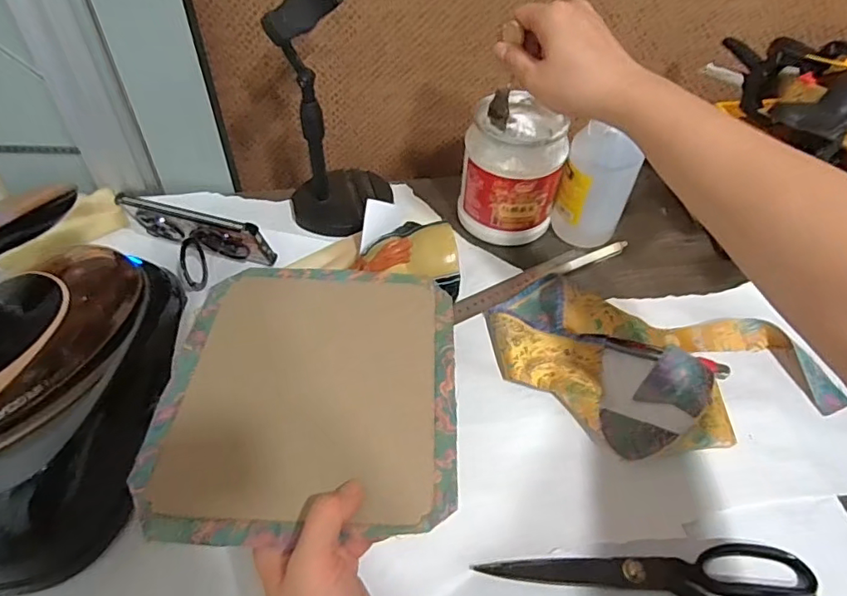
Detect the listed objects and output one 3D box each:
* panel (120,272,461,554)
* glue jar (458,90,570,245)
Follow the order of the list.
[{"bbox_3d":[-0.077,0.056,0.369,0.196,0.012,0.218,3,47,-1],"label":"panel"},{"bbox_3d":[0.100,-0.145,0.587,0.107,0.135,0.109,1,50,-1],"label":"glue jar"}]

